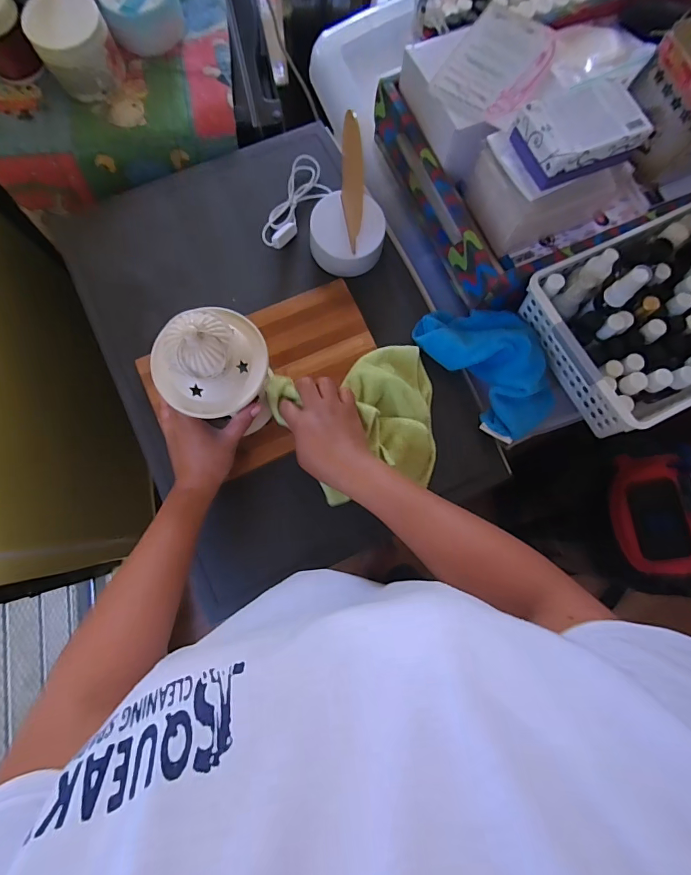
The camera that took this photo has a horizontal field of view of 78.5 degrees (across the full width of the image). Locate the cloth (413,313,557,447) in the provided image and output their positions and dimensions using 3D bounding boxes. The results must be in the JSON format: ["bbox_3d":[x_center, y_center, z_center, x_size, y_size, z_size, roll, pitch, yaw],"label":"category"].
[{"bbox_3d":[0.185,-0.097,0.517,0.125,0.053,0.190,-35,84,-7],"label":"cloth"}]

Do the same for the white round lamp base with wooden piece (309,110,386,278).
[{"bbox_3d":[0.007,-0.283,0.517,0.093,0.107,0.128,10,80,-1],"label":"white round lamp base with wooden piece"}]

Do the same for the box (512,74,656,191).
[{"bbox_3d":[0.236,-0.308,0.426,0.112,0.033,0.077,-20,82,-6],"label":"box"}]

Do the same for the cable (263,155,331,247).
[{"bbox_3d":[-0.061,-0.310,0.561,0.066,0.021,0.146,21,80,1],"label":"cable"}]

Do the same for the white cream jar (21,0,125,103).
[{"bbox_3d":[-0.339,-0.494,0.534,0.091,0.070,0.088,-27,83,-7],"label":"white cream jar"}]

